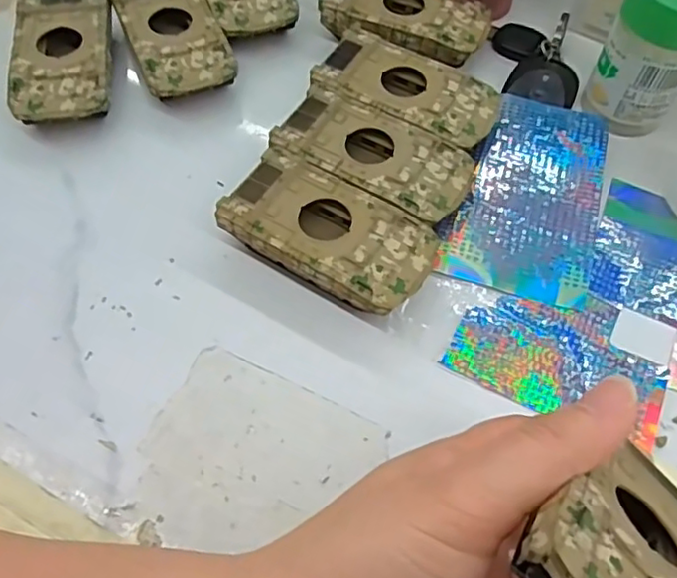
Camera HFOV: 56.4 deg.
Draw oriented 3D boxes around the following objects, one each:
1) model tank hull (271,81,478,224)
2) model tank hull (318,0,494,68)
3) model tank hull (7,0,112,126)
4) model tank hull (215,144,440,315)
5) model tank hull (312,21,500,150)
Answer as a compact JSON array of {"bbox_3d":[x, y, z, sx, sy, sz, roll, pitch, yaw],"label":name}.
[{"bbox_3d":[0.018,-0.064,0.322,0.096,0.022,0.050,27,63,13],"label":"model tank hull"},{"bbox_3d":[0.040,-0.161,0.380,0.096,0.021,0.052,19,61,9],"label":"model tank hull"},{"bbox_3d":[-0.152,-0.126,0.353,0.050,0.026,0.093,-8,61,-6],"label":"model tank hull"},{"bbox_3d":[-0.004,-0.024,0.298,0.096,0.025,0.053,29,63,14],"label":"model tank hull"},{"bbox_3d":[0.038,-0.106,0.346,0.095,0.019,0.054,25,62,12],"label":"model tank hull"}]

